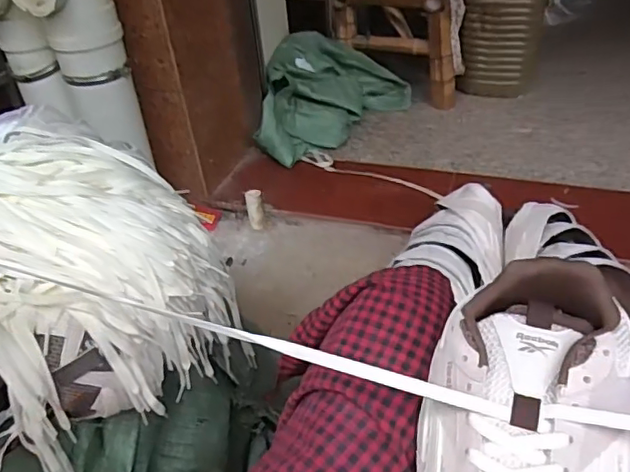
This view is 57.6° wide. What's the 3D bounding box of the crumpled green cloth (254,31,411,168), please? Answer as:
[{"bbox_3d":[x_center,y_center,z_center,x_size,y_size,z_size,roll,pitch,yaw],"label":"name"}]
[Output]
[{"bbox_3d":[0.055,-0.330,1.356,0.320,0.158,0.377,2,39,10],"label":"crumpled green cloth"}]

